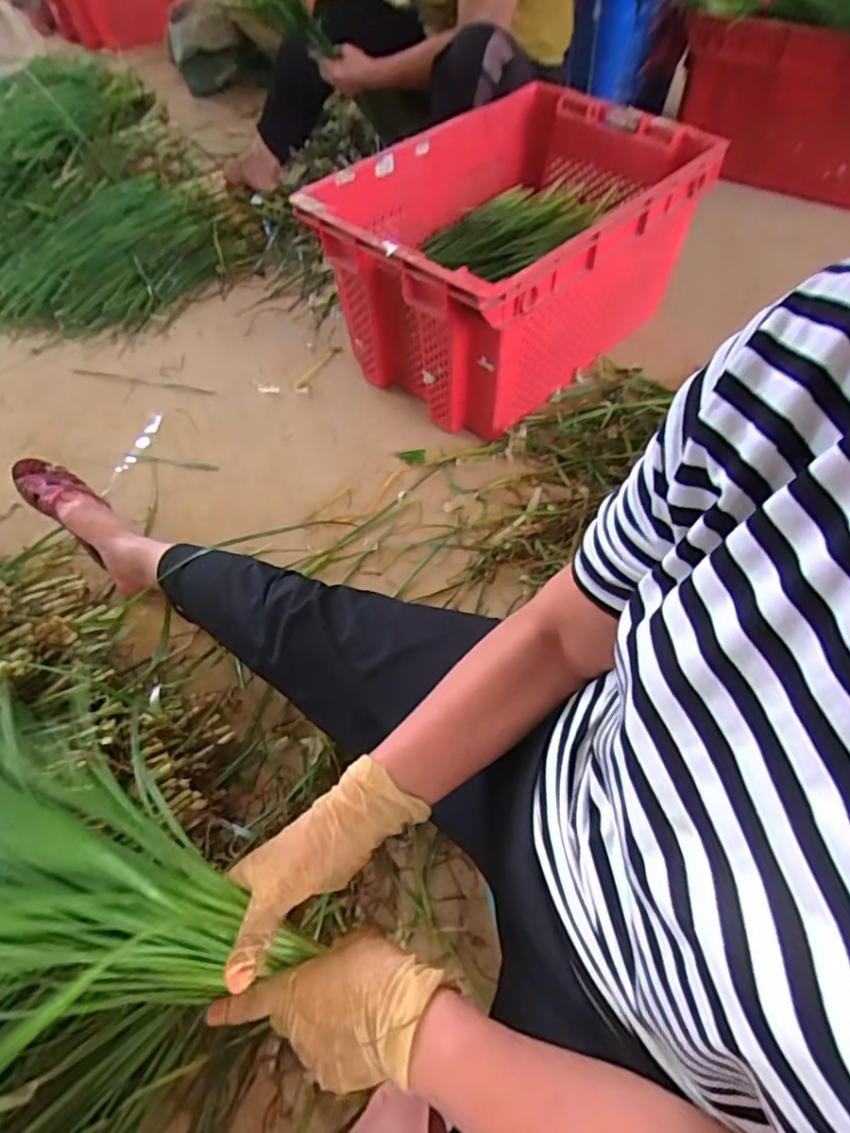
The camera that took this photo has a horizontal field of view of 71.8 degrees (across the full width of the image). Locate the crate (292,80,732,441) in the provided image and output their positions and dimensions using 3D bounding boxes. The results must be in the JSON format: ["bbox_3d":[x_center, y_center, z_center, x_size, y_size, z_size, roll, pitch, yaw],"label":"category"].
[{"bbox_3d":[0.155,-0.550,1.066,0.622,0.319,0.406,-39,63,-22],"label":"crate"}]

